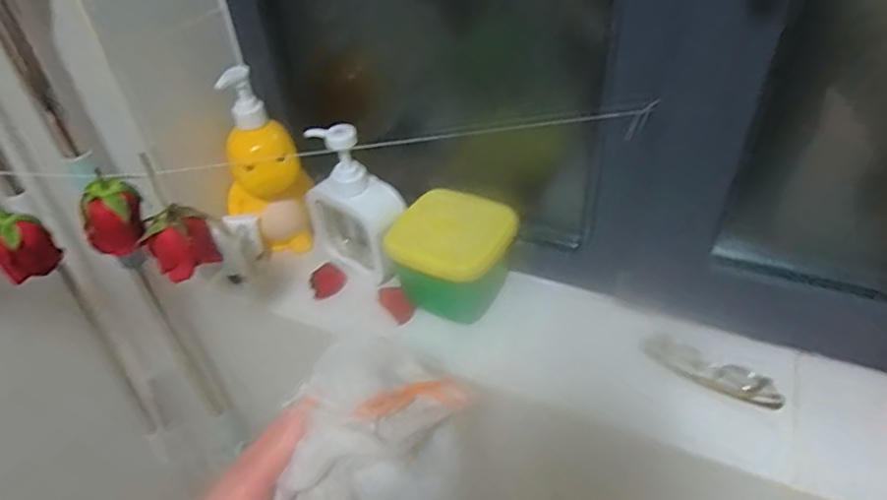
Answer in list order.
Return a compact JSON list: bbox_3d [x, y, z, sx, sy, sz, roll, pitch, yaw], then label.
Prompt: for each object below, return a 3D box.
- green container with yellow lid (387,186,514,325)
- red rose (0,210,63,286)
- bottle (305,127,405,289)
[{"bbox_3d":[0.010,0.010,0.593,0.113,0.093,0.105,15,43,21],"label":"green container with yellow lid"},{"bbox_3d":[-0.304,-0.002,0.416,0.033,0.046,0.039,29,50,33],"label":"red rose"},{"bbox_3d":[-0.094,-0.051,0.623,0.113,0.171,0.052,24,47,29],"label":"bottle"}]

